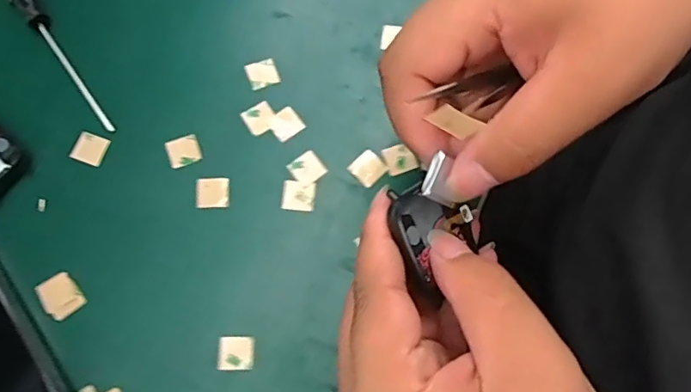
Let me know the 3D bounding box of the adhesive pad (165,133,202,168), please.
[{"bbox_3d":[-0.086,-0.024,0.279,0.017,0.004,0.016,-21,77,-5],"label":"adhesive pad"}]

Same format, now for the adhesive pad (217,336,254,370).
[{"bbox_3d":[-0.053,0.075,0.255,0.018,0.004,0.015,1,76,0],"label":"adhesive pad"}]

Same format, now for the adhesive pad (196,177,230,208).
[{"bbox_3d":[-0.069,-0.002,0.275,0.017,0.004,0.016,-3,76,-1],"label":"adhesive pad"}]

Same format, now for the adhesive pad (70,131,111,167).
[{"bbox_3d":[-0.134,-0.025,0.279,0.016,0.004,0.016,20,77,5],"label":"adhesive pad"}]

